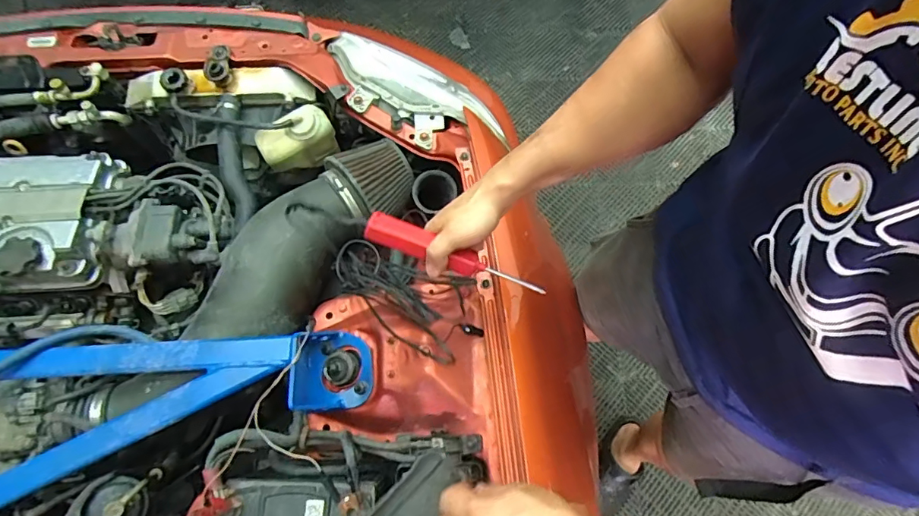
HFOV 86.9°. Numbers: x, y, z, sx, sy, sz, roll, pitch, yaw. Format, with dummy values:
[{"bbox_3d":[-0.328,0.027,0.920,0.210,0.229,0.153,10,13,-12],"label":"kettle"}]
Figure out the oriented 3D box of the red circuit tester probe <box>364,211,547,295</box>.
[{"bbox_3d":[-0.004,-0.001,0.553,0.210,0.023,0.034,22,73,-4],"label":"red circuit tester probe"}]

